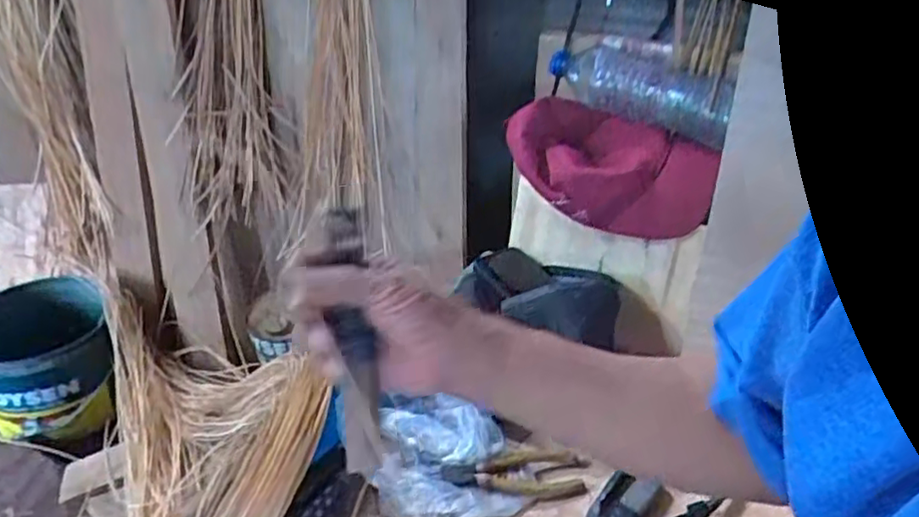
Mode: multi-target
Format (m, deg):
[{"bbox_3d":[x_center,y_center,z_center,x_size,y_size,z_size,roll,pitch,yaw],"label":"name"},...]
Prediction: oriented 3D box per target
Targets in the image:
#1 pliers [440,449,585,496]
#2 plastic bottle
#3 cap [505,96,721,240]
[{"bbox_3d":[0.054,0.229,0.709,0.147,0.016,0.051,4,30,-14],"label":"pliers"},{"bbox_3d":[0.222,-0.209,0.815,0.243,0.067,0.075,24,43,39],"label":"plastic bottle"},{"bbox_3d":[0.176,-0.101,0.810,0.258,0.105,0.145,25,61,19],"label":"cap"}]

